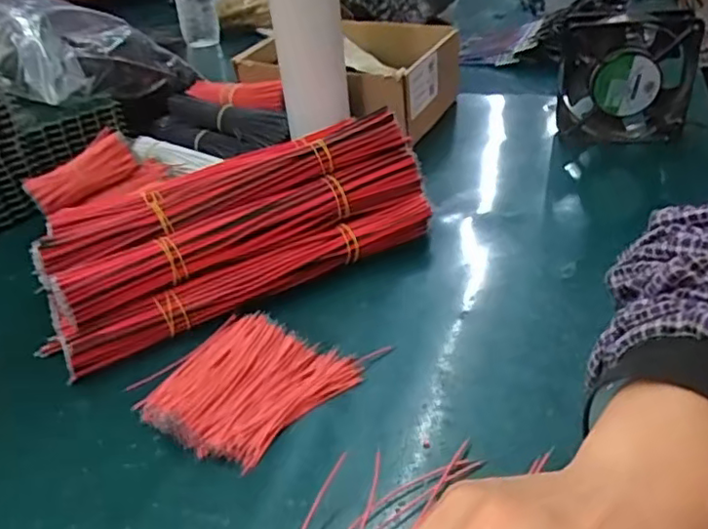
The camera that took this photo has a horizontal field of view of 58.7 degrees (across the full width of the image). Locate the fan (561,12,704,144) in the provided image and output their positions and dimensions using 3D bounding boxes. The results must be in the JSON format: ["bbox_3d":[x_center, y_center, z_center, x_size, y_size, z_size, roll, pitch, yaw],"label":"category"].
[{"bbox_3d":[0.266,-0.175,0.620,0.125,0.124,0.031,0,32,10],"label":"fan"}]

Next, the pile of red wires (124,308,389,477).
[{"bbox_3d":[-0.070,0.067,0.395,0.114,0.019,0.112,18,39,34],"label":"pile of red wires"}]

